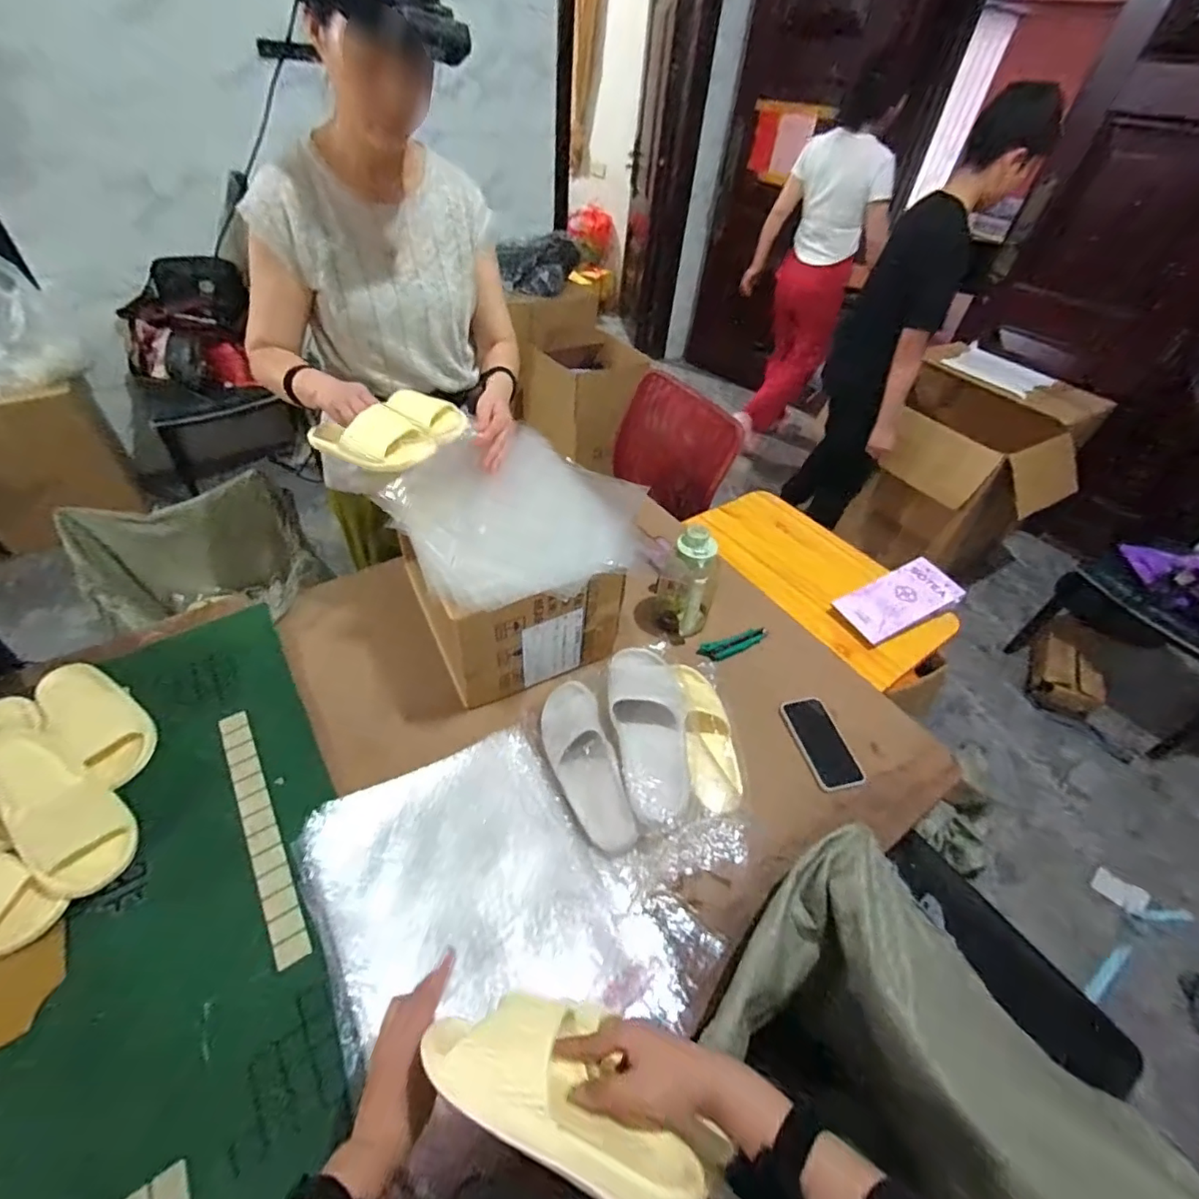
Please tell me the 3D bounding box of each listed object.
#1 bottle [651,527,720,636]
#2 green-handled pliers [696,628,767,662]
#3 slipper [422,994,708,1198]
[{"bbox_3d":[0.166,-0.033,1.019,0.106,0.203,0.118,12,46,5],"label":"bottle"},{"bbox_3d":[0.260,0.084,1.041,0.142,0.022,0.035,-13,48,-18],"label":"green-handled pliers"},{"bbox_3d":[-0.030,0.385,0.423,0.228,0.077,0.086,17,45,24],"label":"slipper"}]

